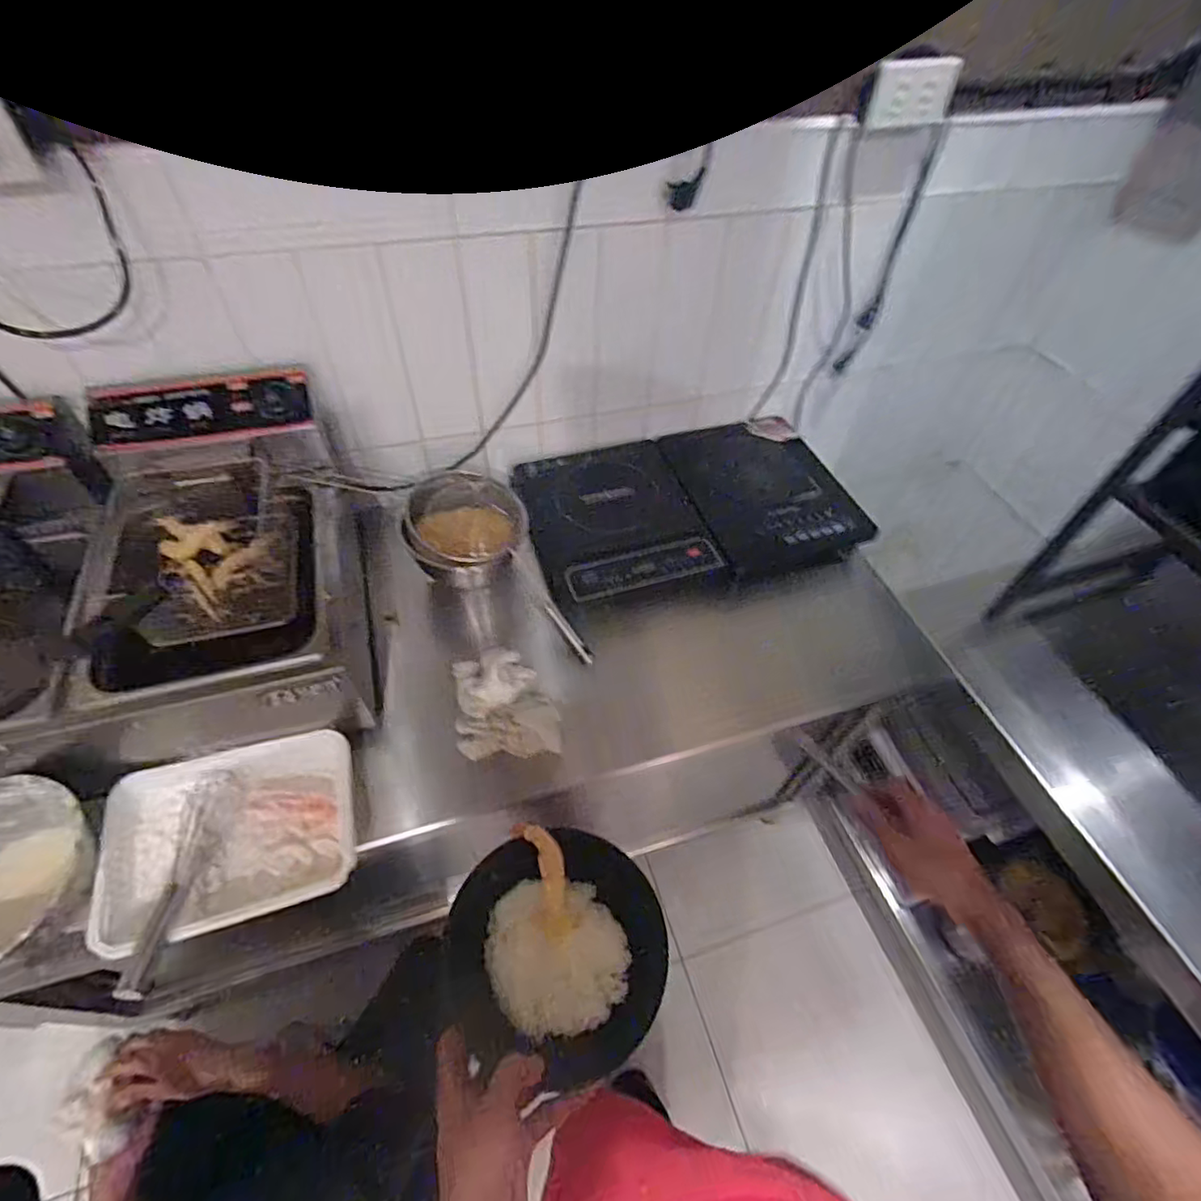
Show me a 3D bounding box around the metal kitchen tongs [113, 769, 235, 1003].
[{"bbox_3d":[-0.459,0.302,0.659,0.052,0.044,0.238,-6,38,-6],"label":"metal kitchen tongs"}]

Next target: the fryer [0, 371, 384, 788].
[{"bbox_3d":[-0.625,-0.027,0.748,0.563,0.266,0.438,-12,52,-11],"label":"fryer"}]

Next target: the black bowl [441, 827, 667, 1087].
[{"bbox_3d":[-0.038,0.305,0.522,0.179,0.056,0.179,2,59,-4],"label":"black bowl"}]

